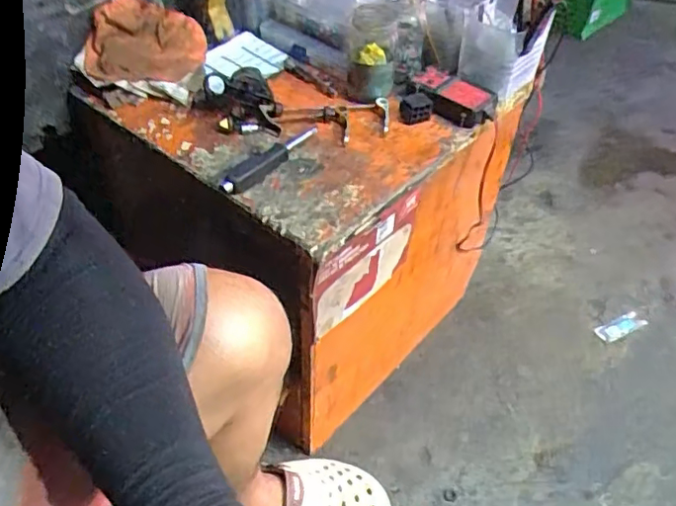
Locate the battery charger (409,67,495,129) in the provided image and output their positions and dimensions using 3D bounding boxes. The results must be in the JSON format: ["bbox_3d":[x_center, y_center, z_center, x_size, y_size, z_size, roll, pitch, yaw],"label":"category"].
[{"bbox_3d":[0.147,-0.200,0.764,0.113,0.031,0.052,31,54,23],"label":"battery charger"}]

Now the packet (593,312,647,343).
[{"bbox_3d":[0.535,0.140,1.133,0.104,0.005,0.035,-16,51,-17],"label":"packet"}]

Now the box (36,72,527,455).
[{"bbox_3d":[-0.029,-0.043,0.939,0.379,0.485,0.435,36,56,26],"label":"box"}]

